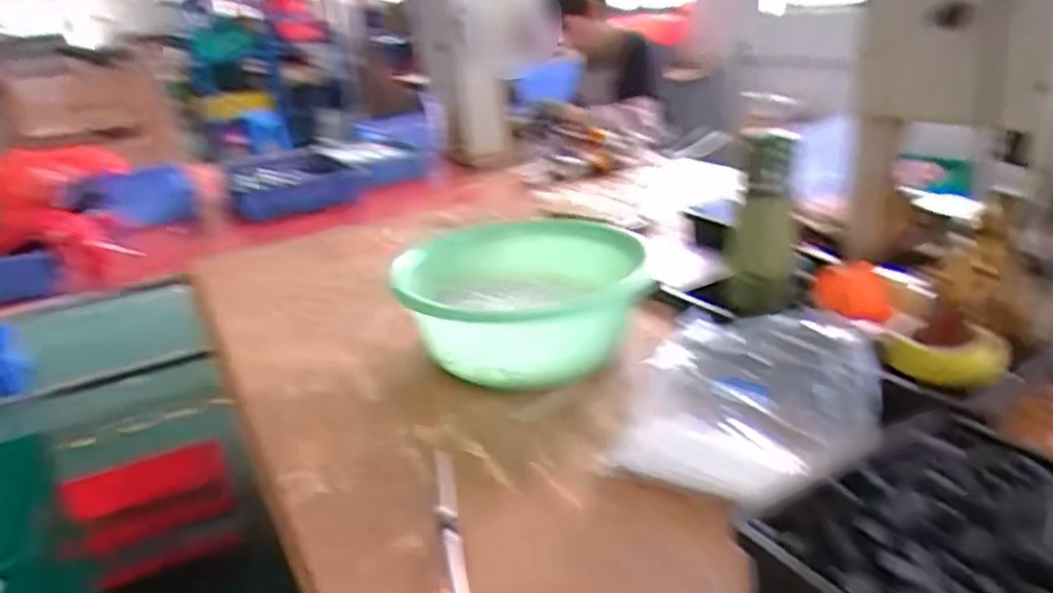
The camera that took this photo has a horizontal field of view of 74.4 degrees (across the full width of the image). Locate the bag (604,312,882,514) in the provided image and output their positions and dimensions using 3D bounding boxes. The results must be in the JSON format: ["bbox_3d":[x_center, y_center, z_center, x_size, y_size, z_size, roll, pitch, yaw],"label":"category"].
[{"bbox_3d":[0.210,0.098,0.658,0.208,0.093,0.226,6,23,29],"label":"bag"}]

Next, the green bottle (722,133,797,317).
[{"bbox_3d":[0.273,-0.082,0.800,0.075,0.188,0.097,1,21,16],"label":"green bottle"}]

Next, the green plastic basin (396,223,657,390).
[{"bbox_3d":[-0.001,0.003,0.890,0.302,0.124,0.375,-5,20,1],"label":"green plastic basin"}]

